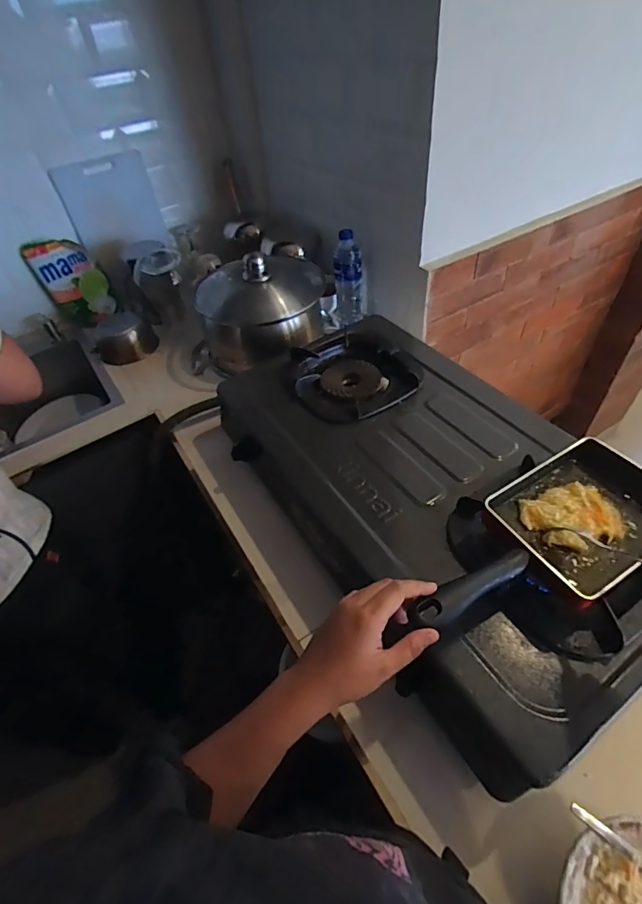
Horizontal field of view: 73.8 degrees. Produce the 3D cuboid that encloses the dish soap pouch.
[{"bbox_3d":[-0.662,-0.450,1.152,0.163,0.228,0.052,-27,45,-12],"label":"dish soap pouch"}]

